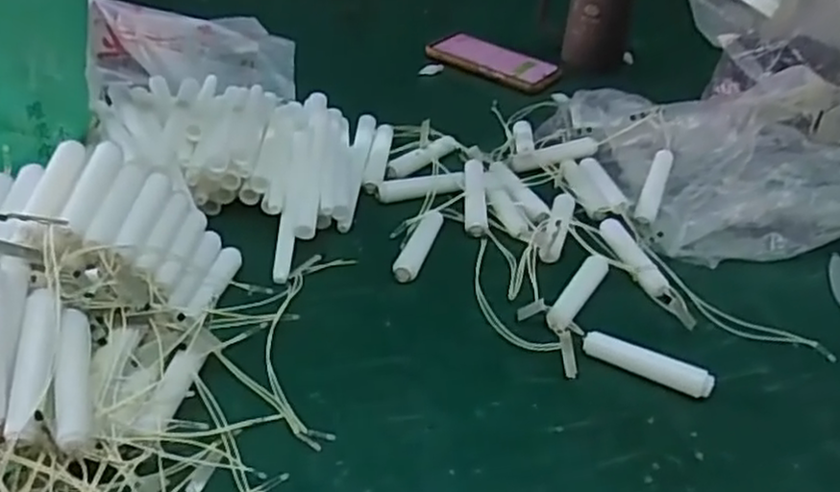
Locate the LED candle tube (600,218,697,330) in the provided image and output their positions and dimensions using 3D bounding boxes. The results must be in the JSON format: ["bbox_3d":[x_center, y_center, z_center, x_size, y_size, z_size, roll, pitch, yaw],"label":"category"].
[{"bbox_3d":[0.185,0.019,0.592,0.022,0.014,0.137,-7,38,-15],"label":"LED candle tube"}]

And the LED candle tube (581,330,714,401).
[{"bbox_3d":[0.159,0.083,0.509,0.089,0.017,0.017,21,39,21],"label":"LED candle tube"}]

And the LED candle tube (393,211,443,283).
[{"bbox_3d":[0.000,0.000,0.604,0.019,0.013,0.089,14,37,13],"label":"LED candle tube"}]

